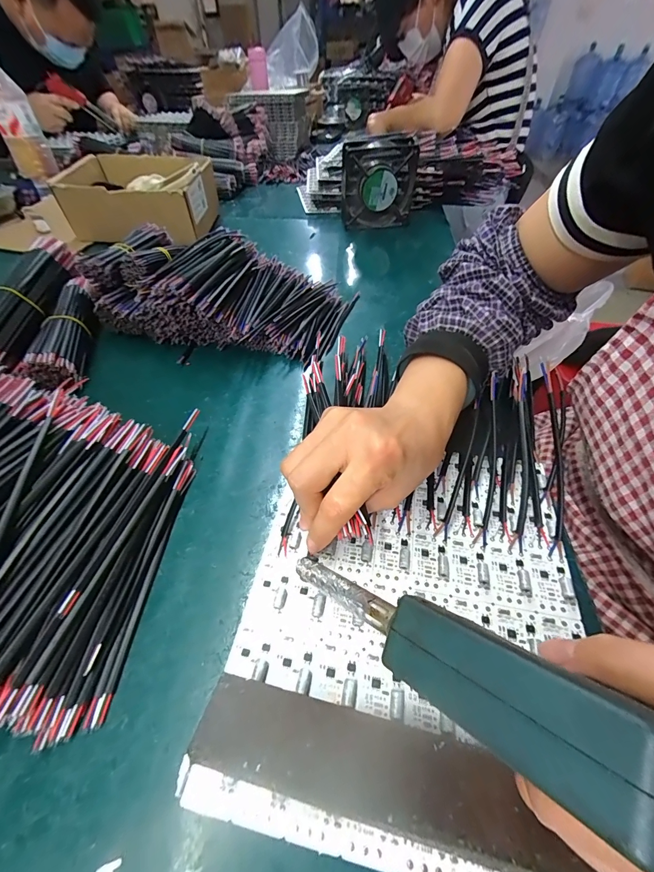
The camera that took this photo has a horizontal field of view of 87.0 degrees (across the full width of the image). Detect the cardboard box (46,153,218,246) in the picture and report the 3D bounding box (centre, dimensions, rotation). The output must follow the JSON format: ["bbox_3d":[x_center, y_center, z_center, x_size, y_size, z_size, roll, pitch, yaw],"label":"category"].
[{"bbox_3d":[-0.319,-0.398,0.584,0.229,0.095,0.172,-5,46,-6],"label":"cardboard box"}]

